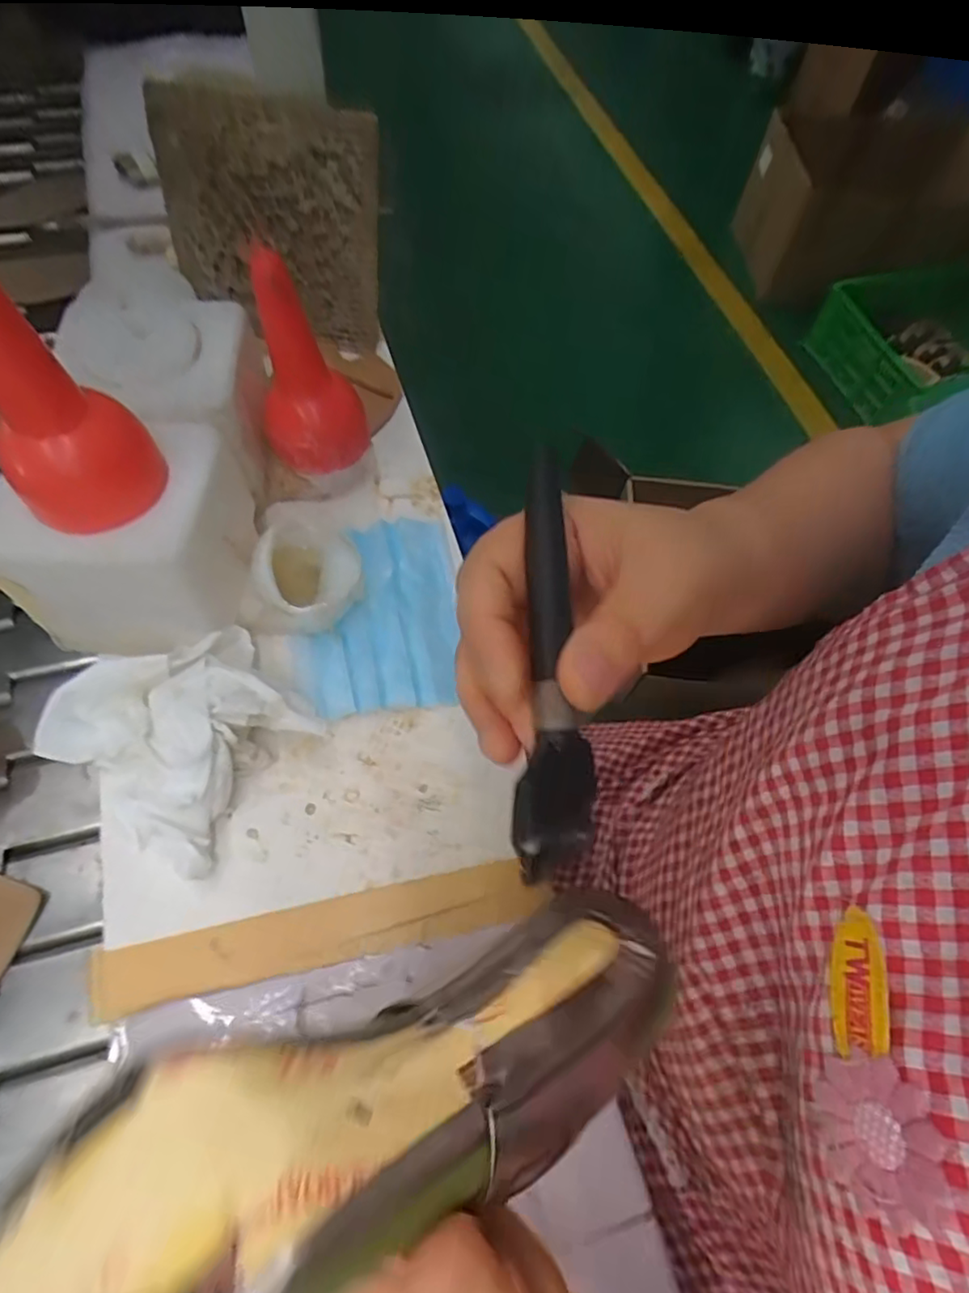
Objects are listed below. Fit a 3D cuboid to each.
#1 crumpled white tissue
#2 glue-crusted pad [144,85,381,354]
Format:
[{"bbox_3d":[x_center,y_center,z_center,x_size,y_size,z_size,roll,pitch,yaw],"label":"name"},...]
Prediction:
[{"bbox_3d":[-0.178,0.047,0.379,0.138,0.049,0.125,37,65,16],"label":"crumpled white tissue"},{"bbox_3d":[-0.168,-0.332,0.502,0.167,0.161,0.015,9,48,1],"label":"glue-crusted pad"}]

